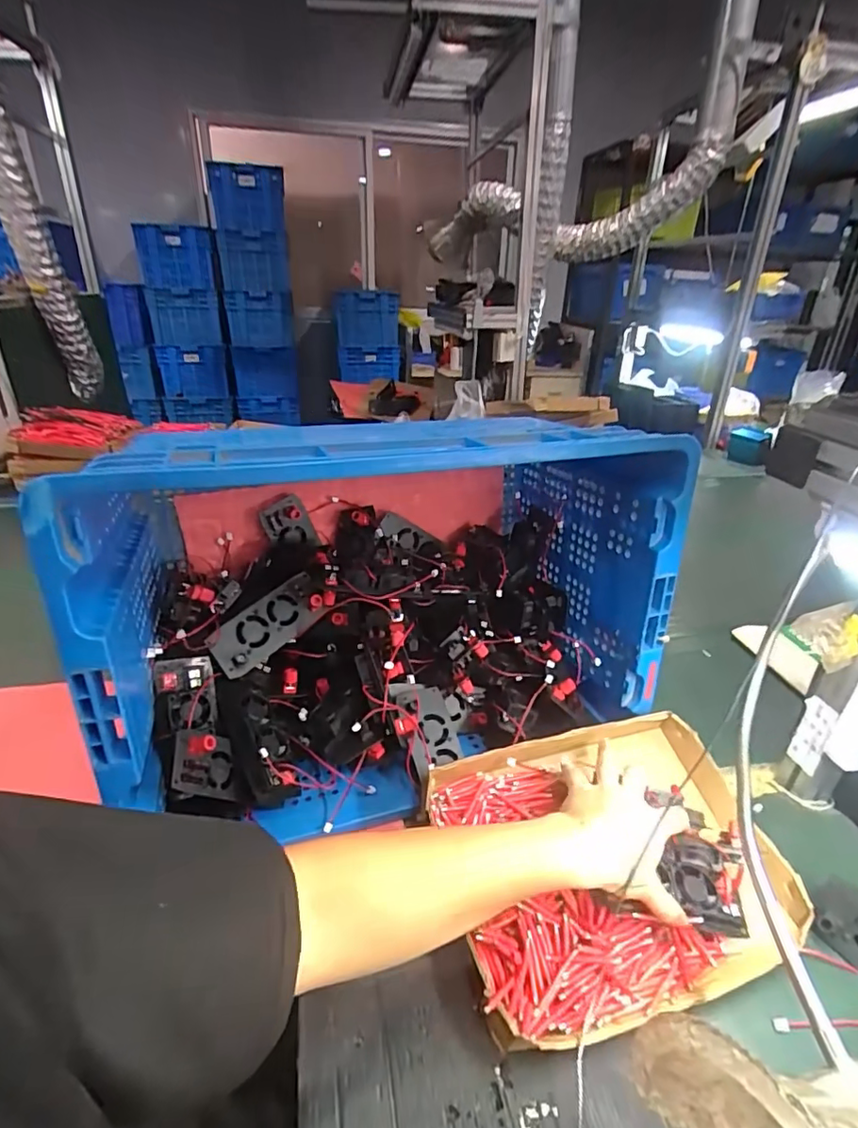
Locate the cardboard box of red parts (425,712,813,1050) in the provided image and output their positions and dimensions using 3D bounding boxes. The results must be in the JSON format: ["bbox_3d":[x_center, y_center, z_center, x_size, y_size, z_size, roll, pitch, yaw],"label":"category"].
[{"bbox_3d":[0.175,0.275,0.528,0.316,0.073,0.233,-7,29,-16],"label":"cardboard box of red parts"}]

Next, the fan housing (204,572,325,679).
[{"bbox_3d":[-0.182,0.068,0.624,0.132,0.023,0.059,-36,88,-27],"label":"fan housing"}]

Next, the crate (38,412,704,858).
[{"bbox_3d":[-0.046,0.016,0.654,0.574,0.344,0.338,-6,29,-14],"label":"crate"}]

